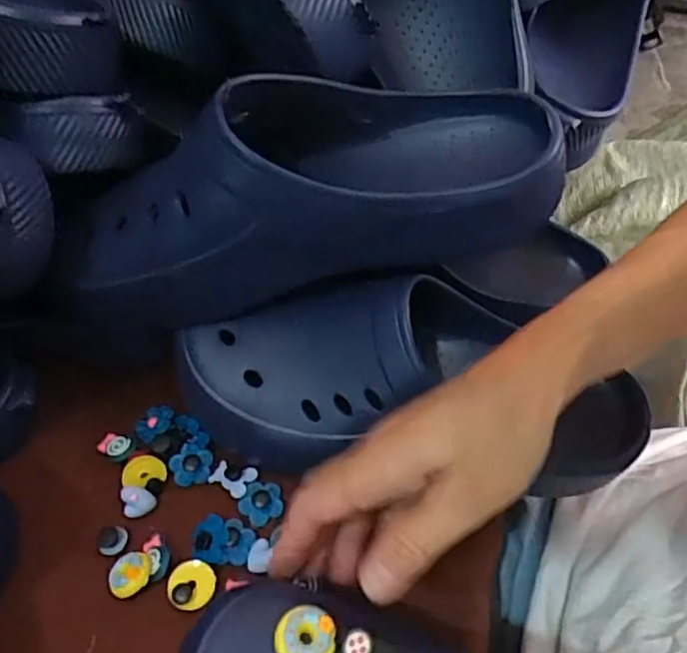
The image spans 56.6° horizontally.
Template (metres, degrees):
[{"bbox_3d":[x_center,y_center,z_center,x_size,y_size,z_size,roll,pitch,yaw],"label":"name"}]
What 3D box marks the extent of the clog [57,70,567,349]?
[{"bbox_3d":[-0.025,-0.069,0.348,0.259,0.099,0.099,-7,57,-6],"label":"clog"}]

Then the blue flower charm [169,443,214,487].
[{"bbox_3d":[-0.090,0.082,0.377,0.023,0.007,0.023,1,56,-1],"label":"blue flower charm"}]

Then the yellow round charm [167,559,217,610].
[{"bbox_3d":[-0.080,0.137,0.338,0.024,0.010,0.024,1,56,-1],"label":"yellow round charm"}]

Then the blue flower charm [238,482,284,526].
[{"bbox_3d":[-0.047,0.101,0.364,0.023,0.005,0.023,-2,56,-3],"label":"blue flower charm"}]

